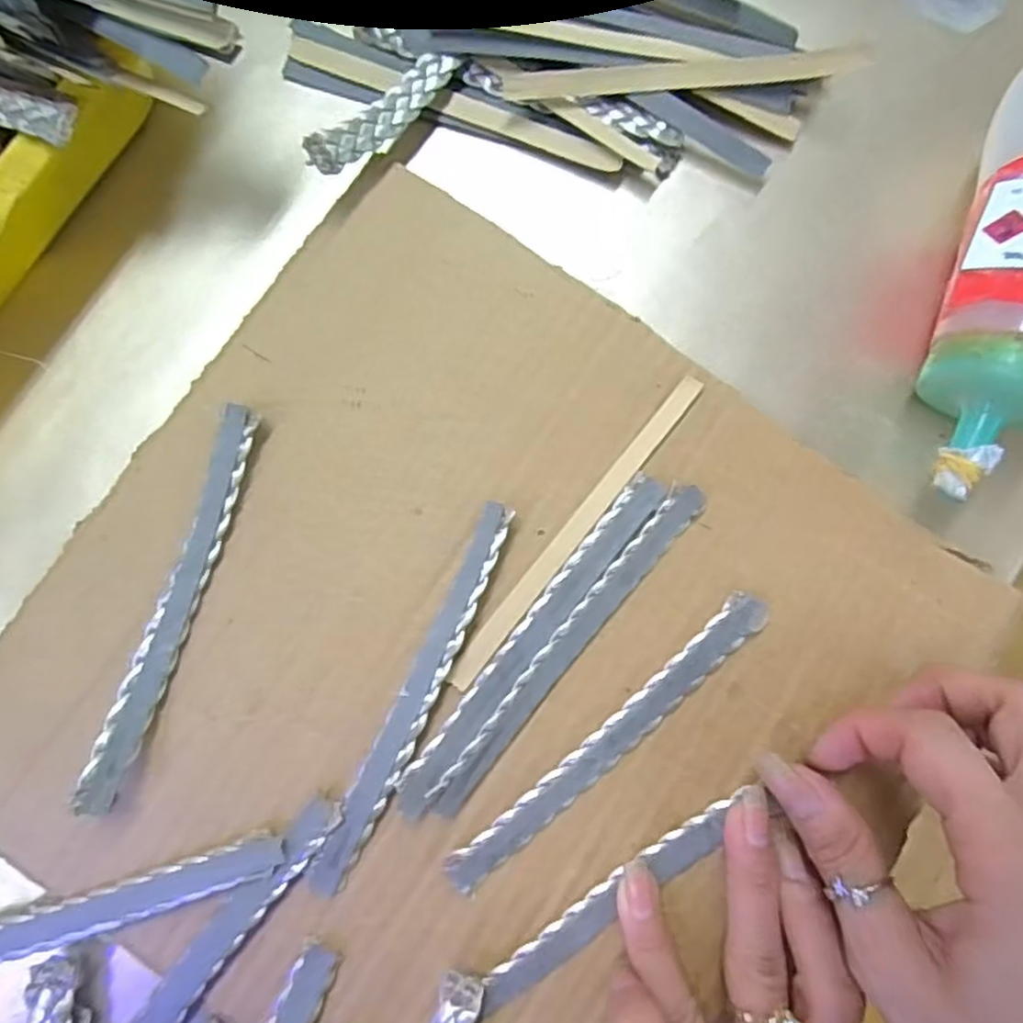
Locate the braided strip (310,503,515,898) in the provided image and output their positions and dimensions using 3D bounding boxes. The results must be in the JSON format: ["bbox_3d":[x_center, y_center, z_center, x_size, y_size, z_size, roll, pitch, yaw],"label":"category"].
[{"bbox_3d":[-0.031,0.060,0.221,0.012,0.008,0.134,25,82,2],"label":"braided strip"}]

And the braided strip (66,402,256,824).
[{"bbox_3d":[-0.110,0.028,0.219,0.012,0.017,0.131,16,82,1],"label":"braided strip"}]

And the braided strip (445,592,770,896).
[{"bbox_3d":[0.033,0.075,0.223,0.134,0.005,0.014,-40,85,-6],"label":"braided strip"}]

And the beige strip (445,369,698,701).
[{"bbox_3d":[0.024,0.006,0.231,0.009,0.004,0.133,39,83,3],"label":"beige strip"}]

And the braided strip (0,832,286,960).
[{"bbox_3d":[-0.169,0.137,0.209,0.201,0.008,0.013,-17,83,-4],"label":"braided strip"}]

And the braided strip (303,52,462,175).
[{"bbox_3d":[-0.046,-0.144,0.242,0.013,0.010,0.071,39,71,4],"label":"braided strip"}]

